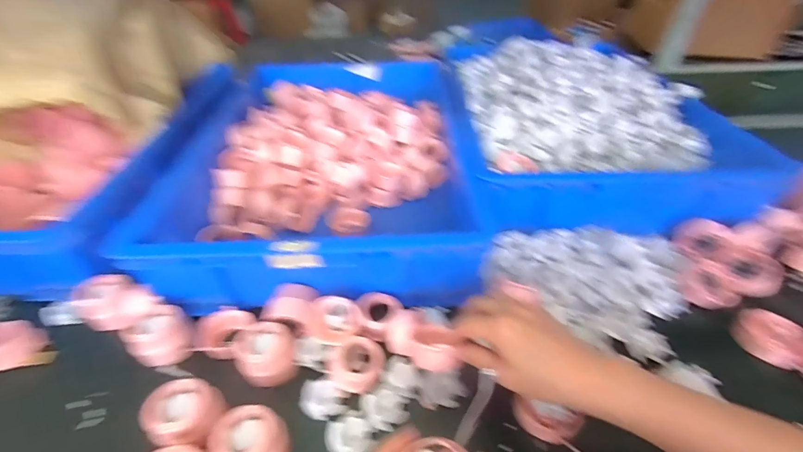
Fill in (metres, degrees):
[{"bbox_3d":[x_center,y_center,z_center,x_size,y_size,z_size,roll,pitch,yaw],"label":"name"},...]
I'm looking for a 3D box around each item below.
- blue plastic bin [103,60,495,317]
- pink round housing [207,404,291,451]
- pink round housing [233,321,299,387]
[{"bbox_3d":[-0.110,-0.097,0.635,0.446,0.152,0.551,1,42,3],"label":"blue plastic bin"},{"bbox_3d":[-0.136,0.196,0.330,0.059,0.042,0.054,-1,42,1],"label":"pink round housing"},{"bbox_3d":[-0.152,0.142,0.412,0.060,0.055,0.056,-1,42,1],"label":"pink round housing"}]

